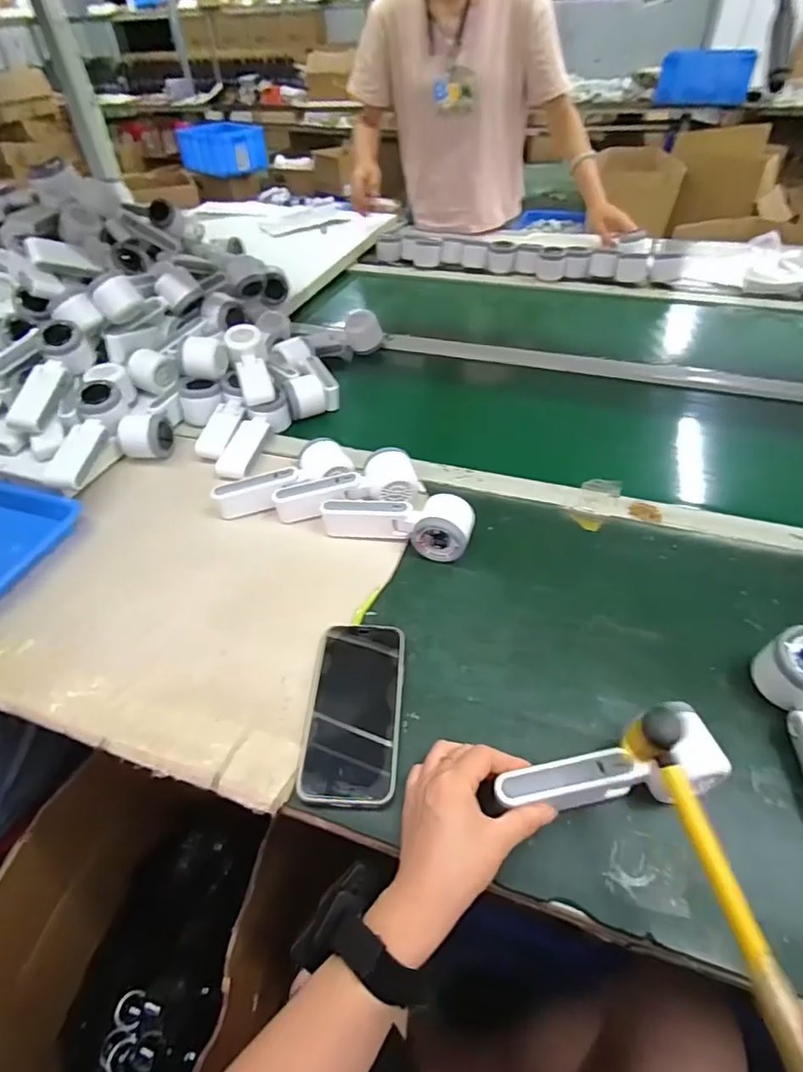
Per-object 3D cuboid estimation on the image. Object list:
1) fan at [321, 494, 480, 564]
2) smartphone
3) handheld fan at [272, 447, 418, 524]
[{"bbox_3d":[-0.004,-0.020,0.599,0.167,0.050,0.059,13,46,15],"label":"fan"},{"bbox_3d":[-0.042,0.146,0.466,0.082,0.011,0.160,2,44,4],"label":"smartphone"},{"bbox_3d":[-0.066,-0.057,0.640,0.168,0.048,0.064,-9,44,-7],"label":"handheld fan"}]

